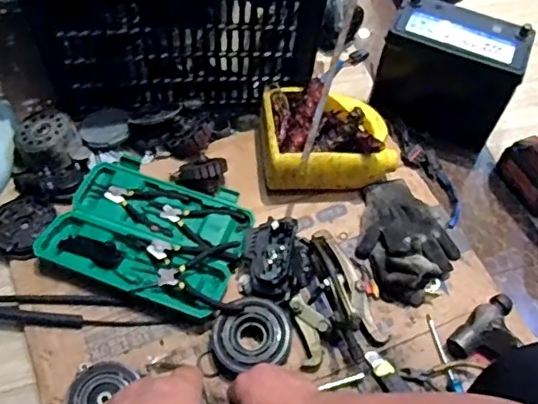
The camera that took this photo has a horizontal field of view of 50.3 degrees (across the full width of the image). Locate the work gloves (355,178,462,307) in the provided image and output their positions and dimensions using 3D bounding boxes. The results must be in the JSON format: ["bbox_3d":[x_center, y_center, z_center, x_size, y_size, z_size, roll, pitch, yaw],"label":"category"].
[{"bbox_3d":[0.216,0.048,0.921,0.154,0.064,0.213,-19,58,-16],"label":"work gloves"}]

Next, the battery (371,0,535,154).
[{"bbox_3d":[0.315,-0.220,1.032,0.225,0.212,0.131,25,58,12],"label":"battery"}]

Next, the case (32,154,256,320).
[{"bbox_3d":[-0.188,0.045,0.907,0.298,0.034,0.226,19,57,8],"label":"case"}]

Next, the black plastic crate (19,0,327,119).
[{"bbox_3d":[-0.160,-0.371,1.045,0.469,0.267,0.322,-4,57,-7],"label":"black plastic crate"}]

